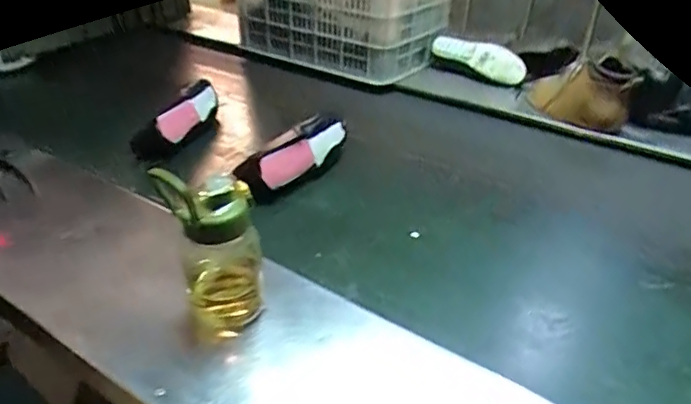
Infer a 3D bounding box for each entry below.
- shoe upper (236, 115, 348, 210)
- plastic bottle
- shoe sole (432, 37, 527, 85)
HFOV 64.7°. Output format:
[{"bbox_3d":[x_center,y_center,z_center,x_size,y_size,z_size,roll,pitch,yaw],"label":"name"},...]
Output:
[{"bbox_3d":[-0.087,-0.086,0.960,0.088,0.080,0.258,20,37,26],"label":"shoe upper"},{"bbox_3d":[-0.146,0.054,0.602,0.099,0.198,0.073,0,33,-3],"label":"plastic bottle"},{"bbox_3d":[0.345,-0.372,1.385,0.239,0.024,0.093,31,71,22],"label":"shoe sole"}]

